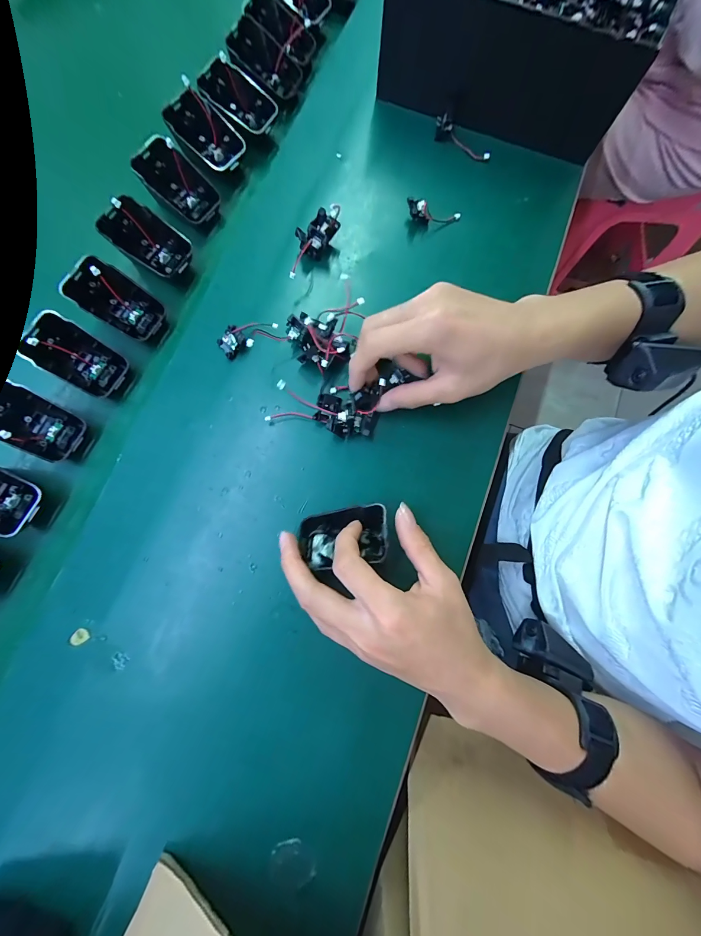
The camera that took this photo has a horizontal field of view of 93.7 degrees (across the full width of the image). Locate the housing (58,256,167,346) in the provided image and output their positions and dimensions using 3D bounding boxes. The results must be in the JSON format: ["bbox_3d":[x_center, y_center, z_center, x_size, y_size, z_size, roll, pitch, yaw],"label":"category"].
[{"bbox_3d":[-0.200,-0.143,0.286,0.076,0.015,0.043,31,87,-29],"label":"housing"}]

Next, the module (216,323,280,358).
[{"bbox_3d":[-0.091,-0.118,0.289,0.051,0.013,0.021,-33,81,-6],"label":"module"}]

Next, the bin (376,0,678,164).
[{"bbox_3d":[0.170,-0.453,0.316,0.239,0.093,0.236,17,79,3],"label":"bin"}]

